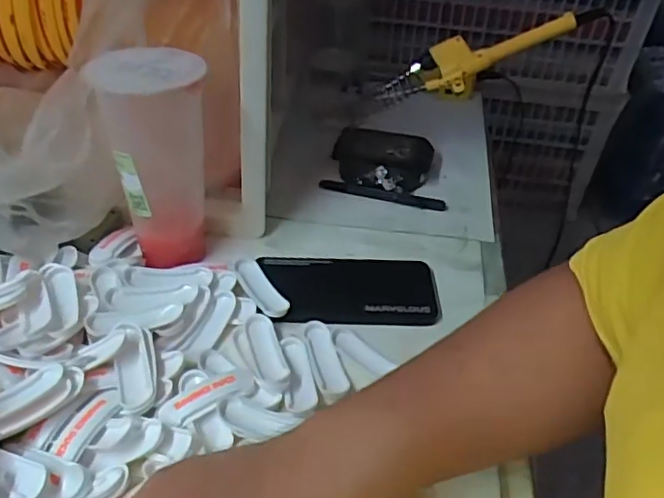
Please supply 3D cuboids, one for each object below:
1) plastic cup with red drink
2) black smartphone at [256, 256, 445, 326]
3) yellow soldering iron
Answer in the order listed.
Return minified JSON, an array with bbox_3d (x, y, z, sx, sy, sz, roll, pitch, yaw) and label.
[{"bbox_3d":[-0.144,-0.077,0.487,0.074,0.153,0.075,2,39,-2],"label":"plastic cup with red drink"},{"bbox_3d":[0.015,0.030,0.509,0.148,0.011,0.082,0,39,-4],"label":"black smartphone"},{"bbox_3d":[0.155,-0.196,0.598,0.227,0.064,0.023,-17,37,14],"label":"yellow soldering iron"}]

